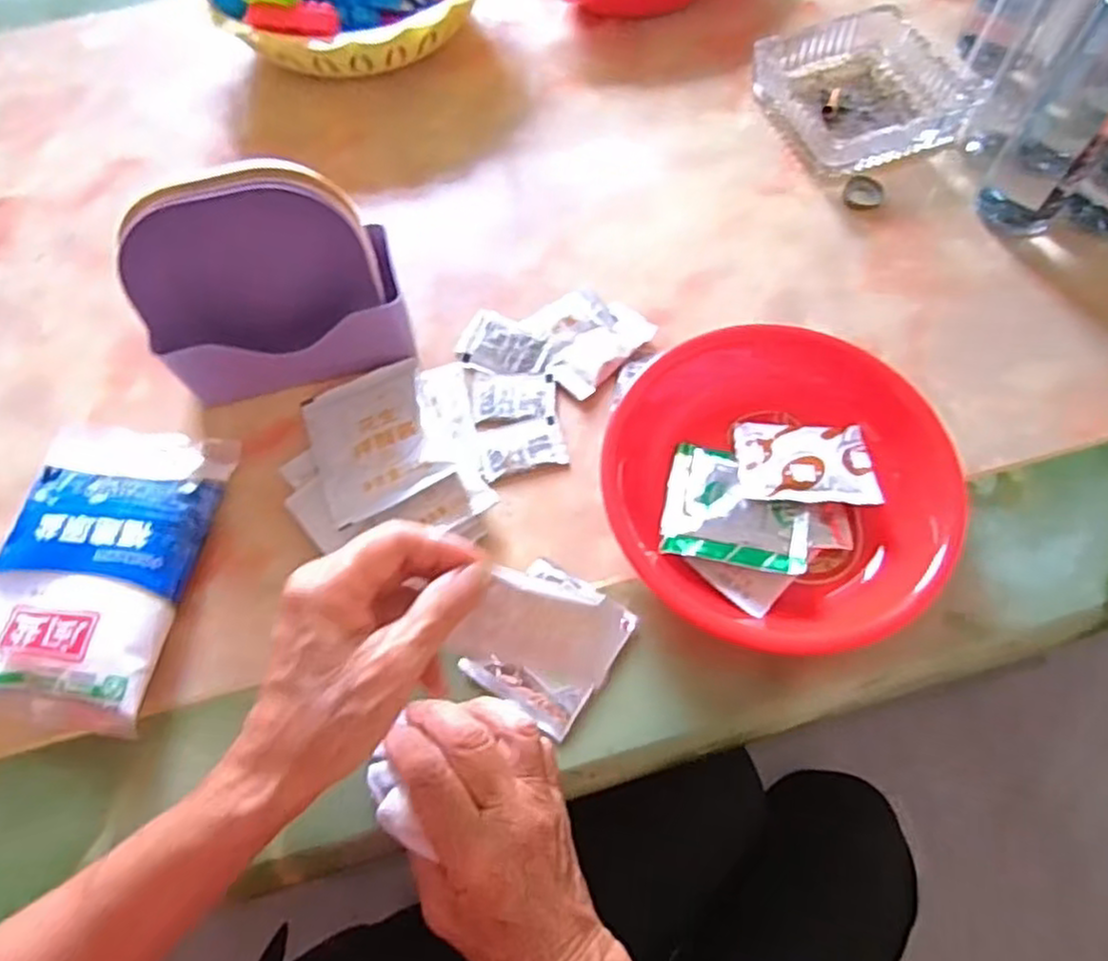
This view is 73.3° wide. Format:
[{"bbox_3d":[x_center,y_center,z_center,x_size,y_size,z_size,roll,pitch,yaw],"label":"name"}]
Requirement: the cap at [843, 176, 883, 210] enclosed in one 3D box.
[{"bbox_3d":[0.223,-0.208,0.534,0.027,0.008,0.031,20,66,10],"label":"cap"}]

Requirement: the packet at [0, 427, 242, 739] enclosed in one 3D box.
[{"bbox_3d":[-0.259,0.044,0.416,0.114,0.030,0.171,7,65,4],"label":"packet"}]

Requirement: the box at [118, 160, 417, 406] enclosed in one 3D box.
[{"bbox_3d":[-0.162,-0.108,0.427,0.142,0.121,0.061,-15,65,-6],"label":"box"}]

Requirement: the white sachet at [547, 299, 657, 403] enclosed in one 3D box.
[{"bbox_3d":[0.031,-0.085,0.478,0.072,0.012,0.034,-42,70,-17],"label":"white sachet"}]

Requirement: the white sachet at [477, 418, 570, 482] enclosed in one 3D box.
[{"bbox_3d":[-0.020,-0.021,0.454,0.051,0.004,0.032,-12,65,-5],"label":"white sachet"}]

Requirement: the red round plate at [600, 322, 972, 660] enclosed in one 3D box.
[{"bbox_3d":[0.125,0.001,0.420,0.178,0.043,0.186,0,64,1],"label":"red round plate"}]

